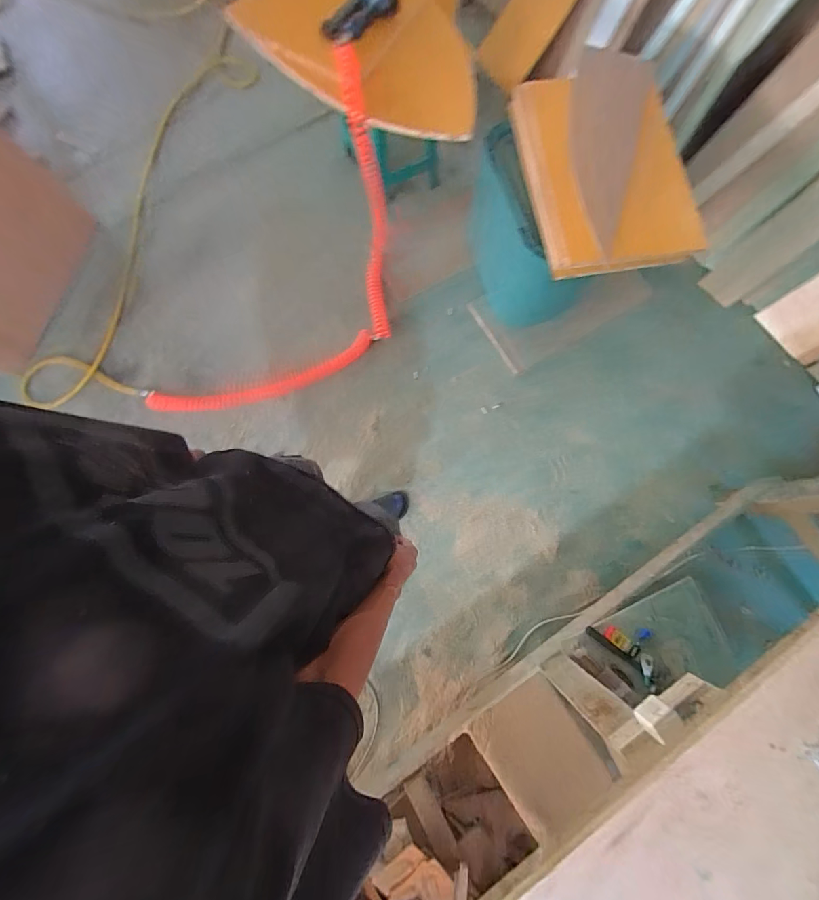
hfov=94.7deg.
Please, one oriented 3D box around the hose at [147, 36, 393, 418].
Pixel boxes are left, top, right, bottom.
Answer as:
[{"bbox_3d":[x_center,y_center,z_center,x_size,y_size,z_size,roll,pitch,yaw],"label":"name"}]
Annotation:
[{"bbox_3d":[-0.395,-0.550,1.323,0.440,0.633,1.200,36,79,6],"label":"hose"}]

